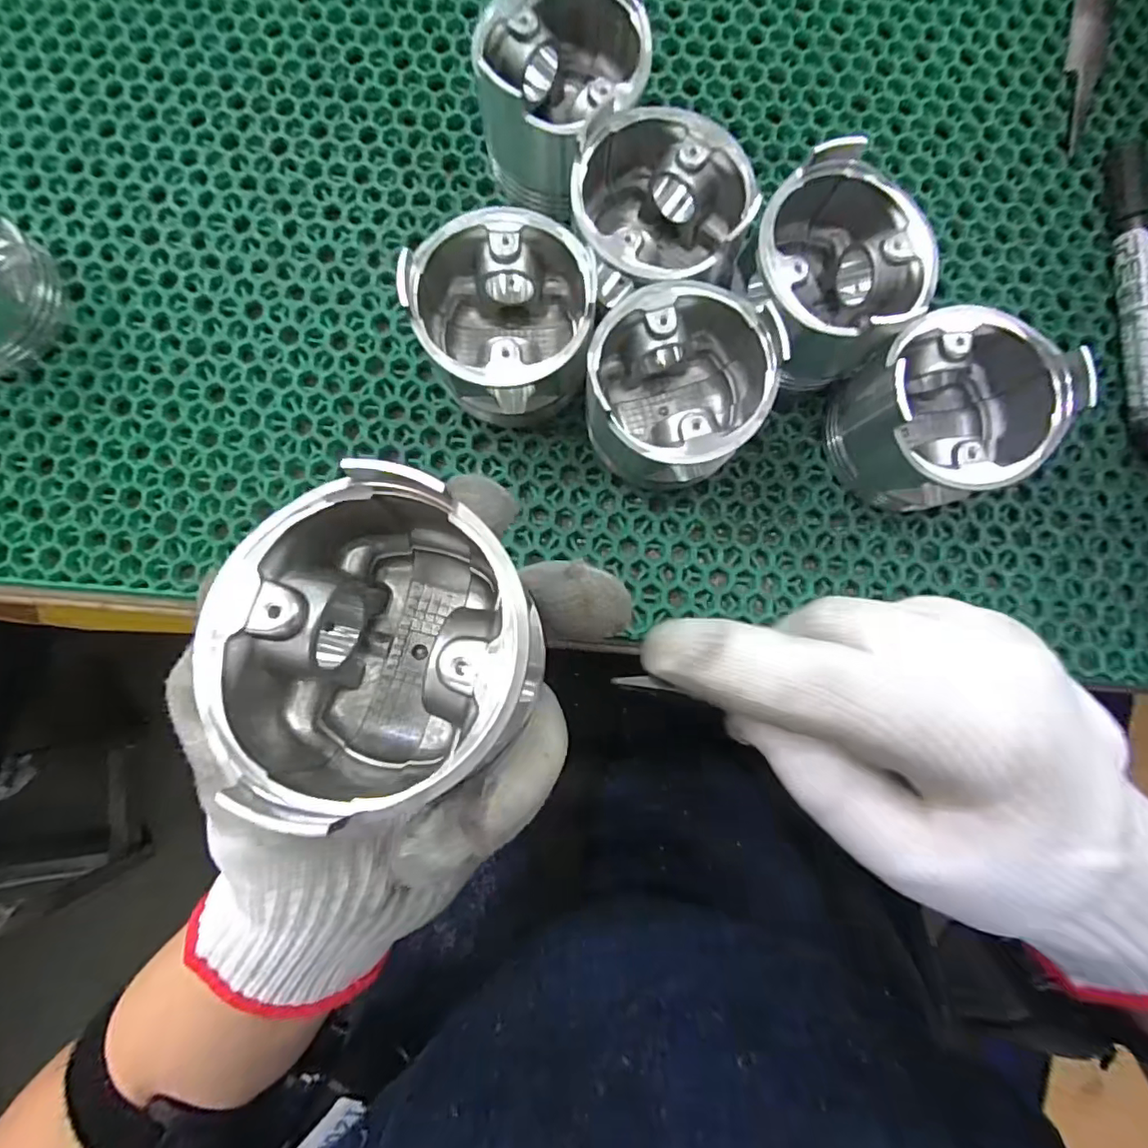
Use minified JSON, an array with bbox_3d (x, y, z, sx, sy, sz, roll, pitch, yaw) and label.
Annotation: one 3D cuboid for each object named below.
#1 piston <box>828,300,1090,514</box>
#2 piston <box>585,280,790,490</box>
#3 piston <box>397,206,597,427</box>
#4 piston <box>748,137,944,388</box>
[{"bbox_3d":[0.147,-0.065,0.229,0.074,0.061,0.067,-40,87,-3],"label":"piston"},{"bbox_3d":[0.041,-0.074,0.233,0.071,0.054,0.068,-7,85,-1],"label":"piston"},{"bbox_3d":[-0.027,-0.103,0.232,0.068,0.059,0.069,3,85,0],"label":"piston"},{"bbox_3d":[0.107,-0.122,0.231,0.069,0.065,0.061,40,86,3],"label":"piston"}]

